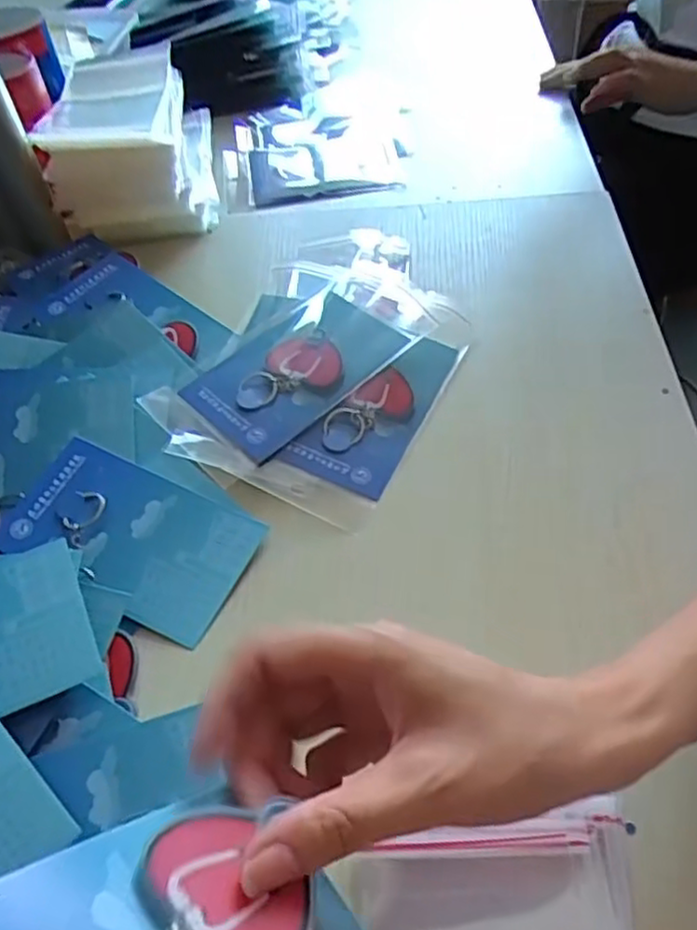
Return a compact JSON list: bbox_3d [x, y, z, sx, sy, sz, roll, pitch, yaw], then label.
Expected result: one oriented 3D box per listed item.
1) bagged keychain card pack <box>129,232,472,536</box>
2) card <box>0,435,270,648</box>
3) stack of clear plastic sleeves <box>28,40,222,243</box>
[{"bbox_3d":[-0.010,-0.088,0.498,0.163,0.018,0.259,20,54,17],"label":"bagged keychain card pack"},{"bbox_3d":[-0.124,0.038,0.412,0.136,0.016,0.080,20,53,17],"label":"card"},{"bbox_3d":[-0.203,-0.305,0.677,0.139,0.092,0.231,-13,50,-4],"label":"stack of clear plastic sleeves"}]

